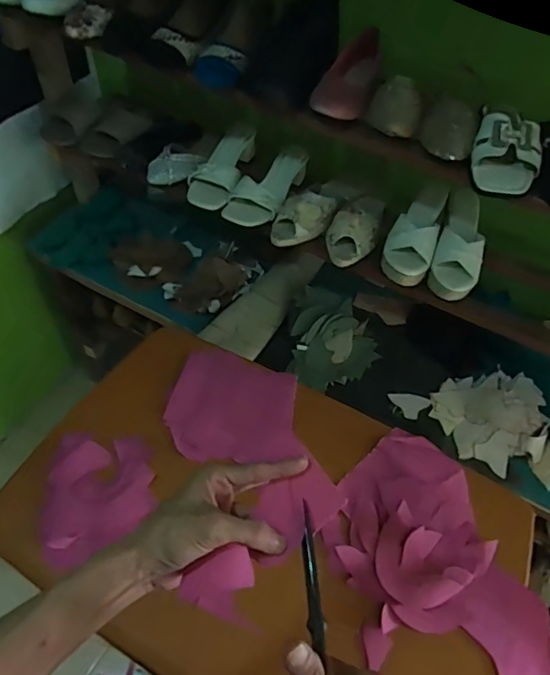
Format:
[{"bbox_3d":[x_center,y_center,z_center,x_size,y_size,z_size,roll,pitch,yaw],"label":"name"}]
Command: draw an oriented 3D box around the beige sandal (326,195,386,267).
[{"bbox_3d":[0.151,-0.209,0.946,0.088,0.058,0.202,20,53,10],"label":"beige sandal"}]

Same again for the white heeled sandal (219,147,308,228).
[{"bbox_3d":[-0.004,-0.289,0.997,0.093,0.065,0.222,34,71,20],"label":"white heeled sandal"}]

